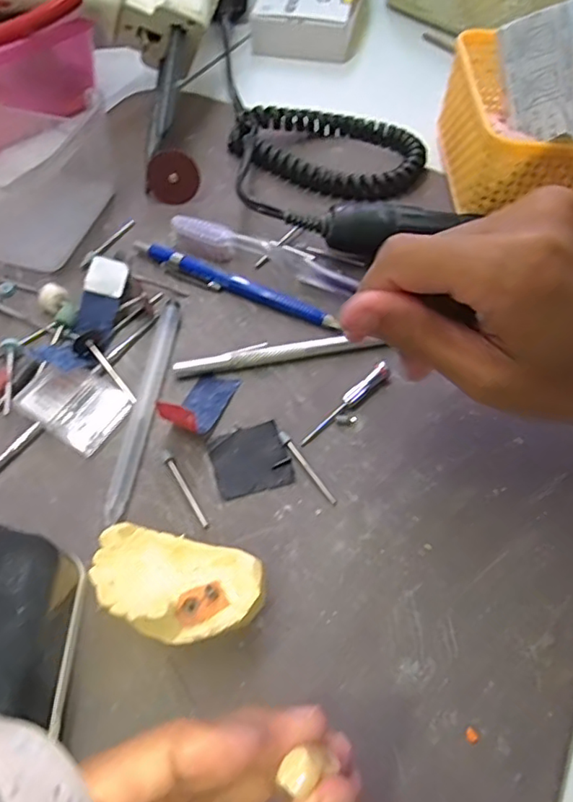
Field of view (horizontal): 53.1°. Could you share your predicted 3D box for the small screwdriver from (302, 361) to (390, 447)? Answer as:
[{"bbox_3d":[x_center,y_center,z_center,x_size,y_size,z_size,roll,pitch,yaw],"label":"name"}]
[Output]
[{"bbox_3d":[0.028,0.001,0.279,0.058,0.007,0.008,-36,64,-22],"label":"small screwdriver"}]

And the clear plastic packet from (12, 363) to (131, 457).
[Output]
[{"bbox_3d":[-0.102,0.000,0.274,0.046,0.010,0.034,29,61,17],"label":"clear plastic packet"}]

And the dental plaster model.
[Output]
[{"bbox_3d":[-0.042,0.071,0.219,0.065,0.030,0.037,14,57,8],"label":"dental plaster model"}]

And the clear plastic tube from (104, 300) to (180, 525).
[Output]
[{"bbox_3d":[-0.069,-0.001,0.276,0.009,0.009,0.123,6,57,3],"label":"clear plastic tube"}]

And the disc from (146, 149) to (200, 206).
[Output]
[{"bbox_3d":[-0.071,-0.139,0.358,0.033,0.031,0.004,-28,25,19],"label":"disc"}]

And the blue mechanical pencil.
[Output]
[{"bbox_3d":[-0.030,-0.065,0.320,0.125,0.007,0.010,23,59,13],"label":"blue mechanical pencil"}]

